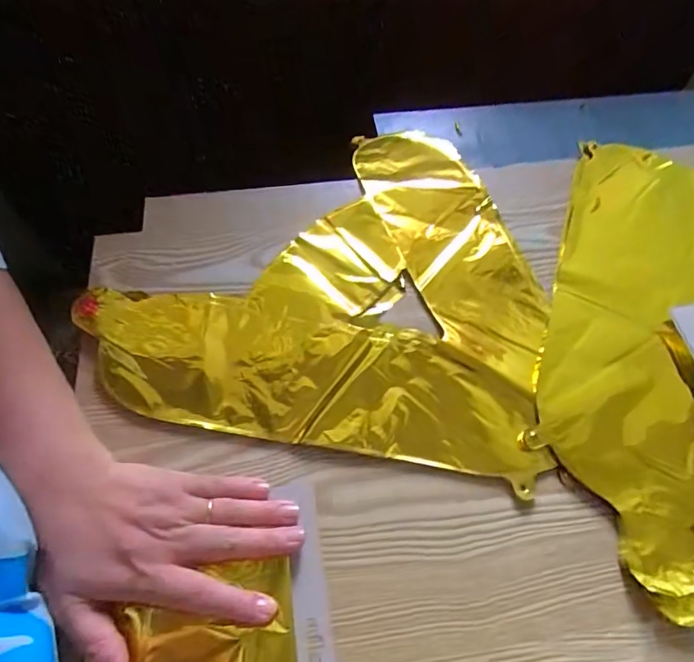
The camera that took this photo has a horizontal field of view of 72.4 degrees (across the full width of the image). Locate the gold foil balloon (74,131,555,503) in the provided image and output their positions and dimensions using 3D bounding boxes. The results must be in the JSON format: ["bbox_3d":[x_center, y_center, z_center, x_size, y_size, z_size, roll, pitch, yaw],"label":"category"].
[{"bbox_3d":[-0.007,-0.062,0.420,0.345,0.013,0.332,10,62,5],"label":"gold foil balloon"}]

